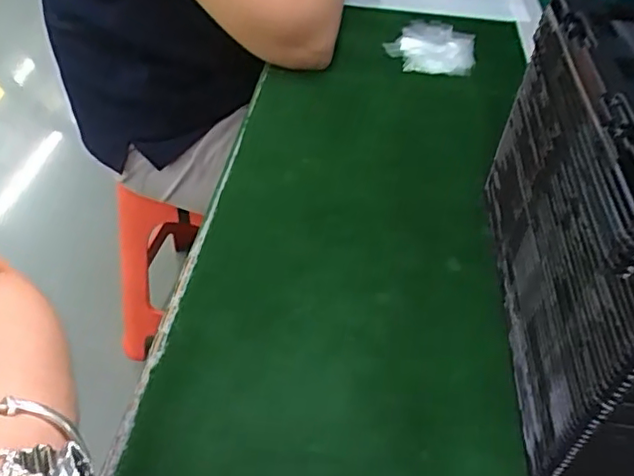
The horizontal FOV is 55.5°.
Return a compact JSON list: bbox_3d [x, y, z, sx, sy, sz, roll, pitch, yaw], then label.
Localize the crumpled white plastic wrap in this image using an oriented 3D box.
[{"bbox_3d":[0.143,-0.244,0.753,0.103,0.010,0.143,8,43,7],"label":"crumpled white plastic wrap"}]

